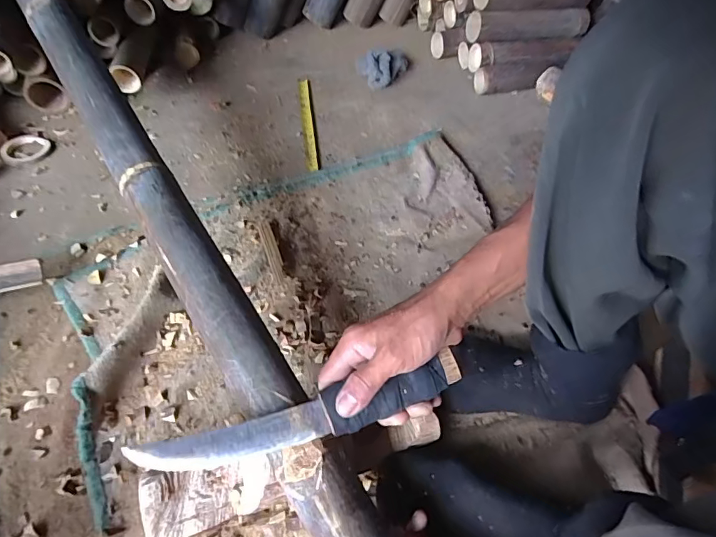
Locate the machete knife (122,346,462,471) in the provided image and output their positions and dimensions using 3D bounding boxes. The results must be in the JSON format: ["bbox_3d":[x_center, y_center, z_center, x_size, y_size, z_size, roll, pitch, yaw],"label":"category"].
[{"bbox_3d":[-0.051,0.135,0.418,0.292,0.033,0.036,-16,53,0],"label":"machete knife"}]

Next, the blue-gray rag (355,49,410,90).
[{"bbox_3d":[0.057,-0.429,1.005,0.113,0.061,0.069,-1,52,-4],"label":"blue-gray rag"}]

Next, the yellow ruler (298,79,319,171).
[{"bbox_3d":[-0.099,-0.290,0.924,0.022,0.009,0.288,-5,52,-7],"label":"yellow ruler"}]

